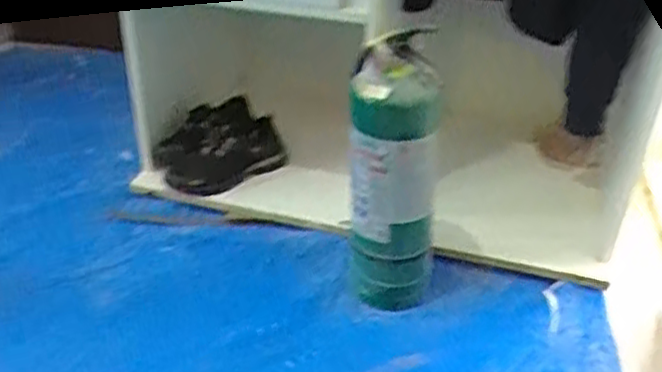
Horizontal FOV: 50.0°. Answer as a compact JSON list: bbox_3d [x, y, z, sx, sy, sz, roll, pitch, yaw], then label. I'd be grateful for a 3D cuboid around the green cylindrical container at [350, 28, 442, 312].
[{"bbox_3d":[0.097,0.006,1.123,0.143,0.481,0.112,3,34,3],"label":"green cylindrical container"}]

